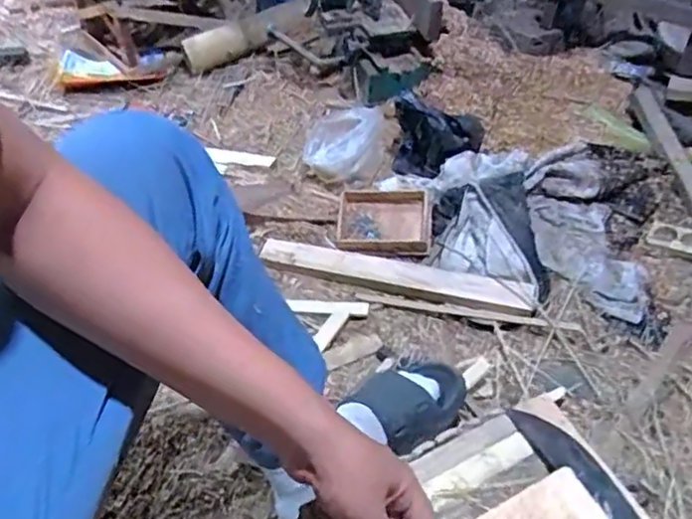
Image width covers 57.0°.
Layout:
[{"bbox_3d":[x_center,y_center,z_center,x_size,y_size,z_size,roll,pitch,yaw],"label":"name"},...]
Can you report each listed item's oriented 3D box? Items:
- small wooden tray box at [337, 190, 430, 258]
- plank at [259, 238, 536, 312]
[{"bbox_3d":[0.065,-0.068,1.110,0.157,0.032,0.137,4,44,5],"label":"small wooden tray box"},{"bbox_3d":[0.075,0.024,1.052,0.451,0.033,0.051,13,46,14],"label":"plank"}]

